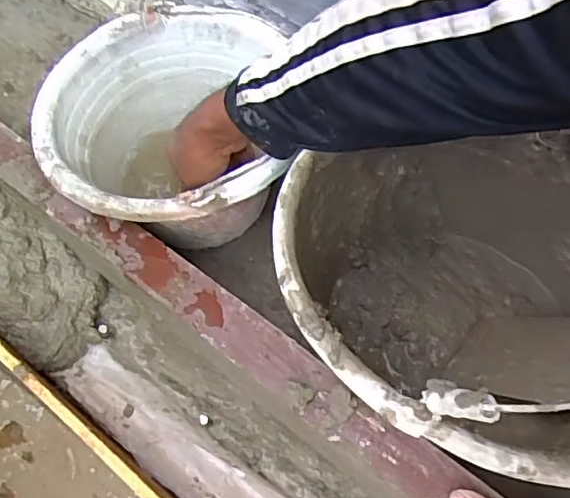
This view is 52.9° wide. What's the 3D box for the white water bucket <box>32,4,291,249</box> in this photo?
[{"bbox_3d":[-0.112,-0.106,0.589,0.228,0.138,0.244,1,60,2],"label":"white water bucket"}]

